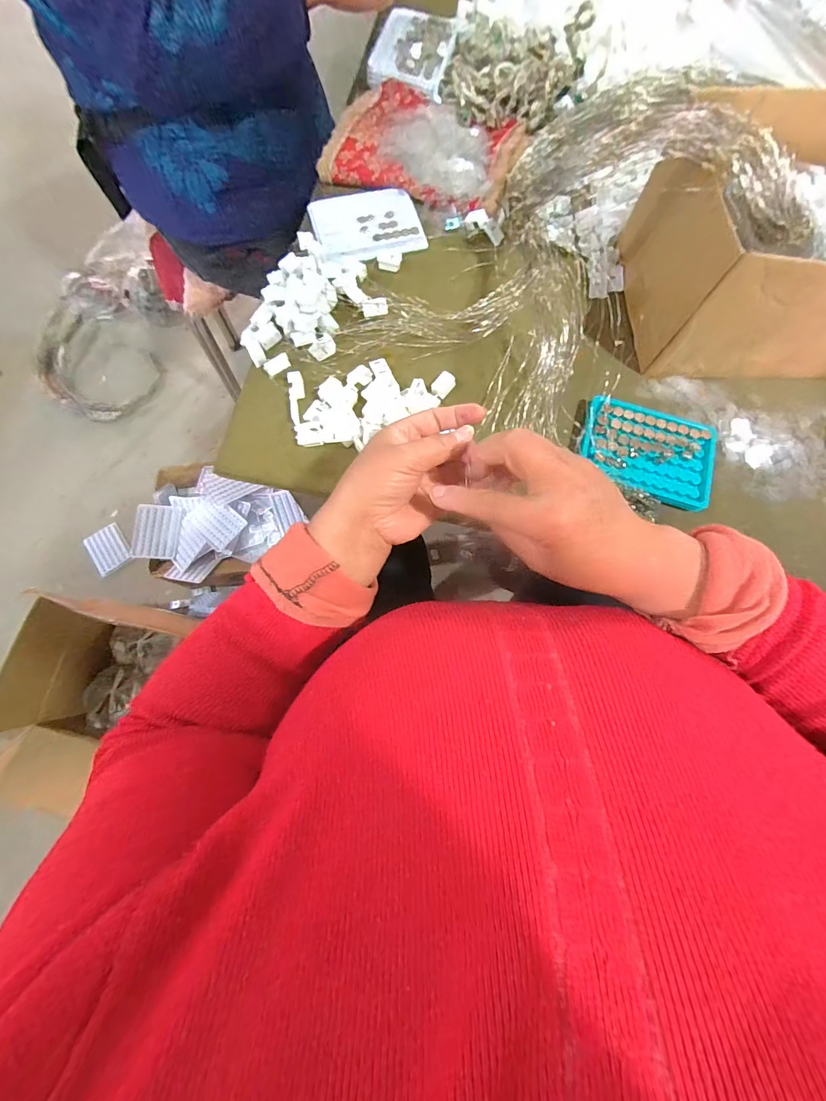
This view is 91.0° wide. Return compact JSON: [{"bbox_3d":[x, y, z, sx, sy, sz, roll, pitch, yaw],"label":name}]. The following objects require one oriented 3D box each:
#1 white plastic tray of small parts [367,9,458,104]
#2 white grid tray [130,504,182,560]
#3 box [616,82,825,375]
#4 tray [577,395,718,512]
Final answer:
[{"bbox_3d":[0.000,-0.683,0.554,0.100,0.016,0.149,11,76,2],"label":"white plastic tray of small parts"},{"bbox_3d":[-0.620,-0.045,0.980,0.100,0.017,0.128,5,81,-14],"label":"white grid tray"},{"bbox_3d":[0.385,-0.307,0.406,0.279,0.127,0.199,0,76,-1],"label":"box"},{"bbox_3d":[0.238,-0.101,0.418,0.133,0.026,0.099,15,77,3],"label":"tray"}]

